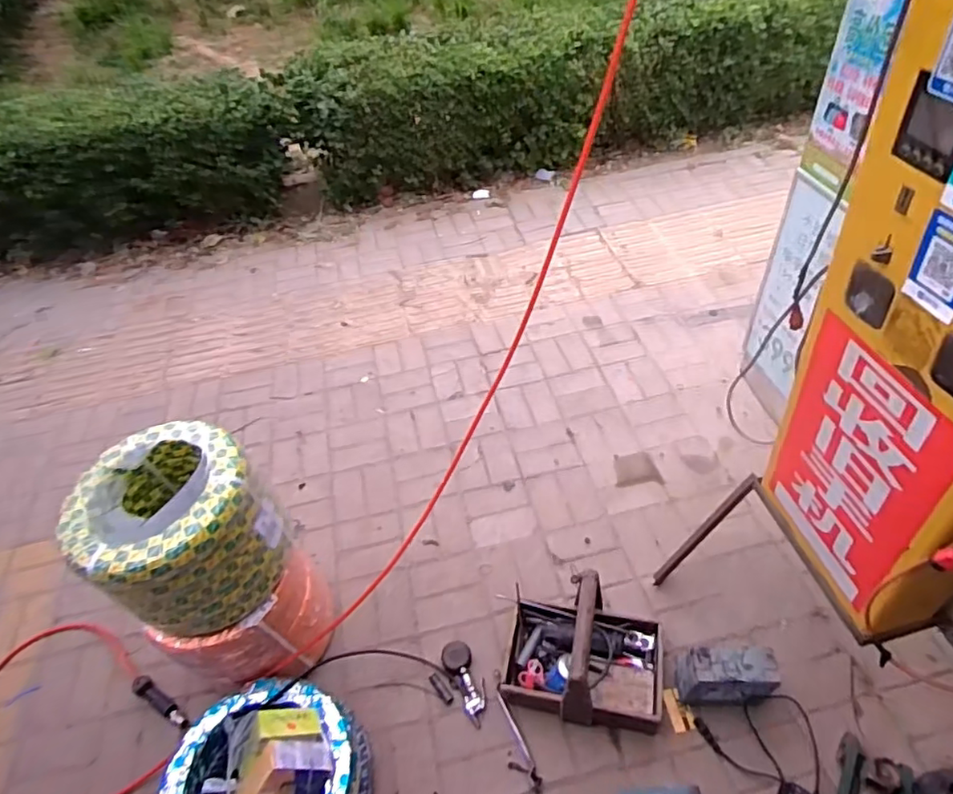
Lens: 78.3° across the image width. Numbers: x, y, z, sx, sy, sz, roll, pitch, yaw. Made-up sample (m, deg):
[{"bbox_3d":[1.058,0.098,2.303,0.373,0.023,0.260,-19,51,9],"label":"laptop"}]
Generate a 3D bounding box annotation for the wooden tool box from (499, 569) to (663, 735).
[{"bbox_3d":[0.251,0.591,1.347,0.361,0.305,0.259,2,46,8],"label":"wooden tool box"}]

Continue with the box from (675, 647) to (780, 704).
[{"bbox_3d":[0.562,0.627,1.318,0.194,0.161,0.101,-3,45,3],"label":"box"}]

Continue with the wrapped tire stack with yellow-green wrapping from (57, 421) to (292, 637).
[{"bbox_3d":[-0.600,0.271,1.212,0.332,0.272,0.325,-34,51,-25],"label":"wrapped tire stack with yellow-green wrapping"}]

